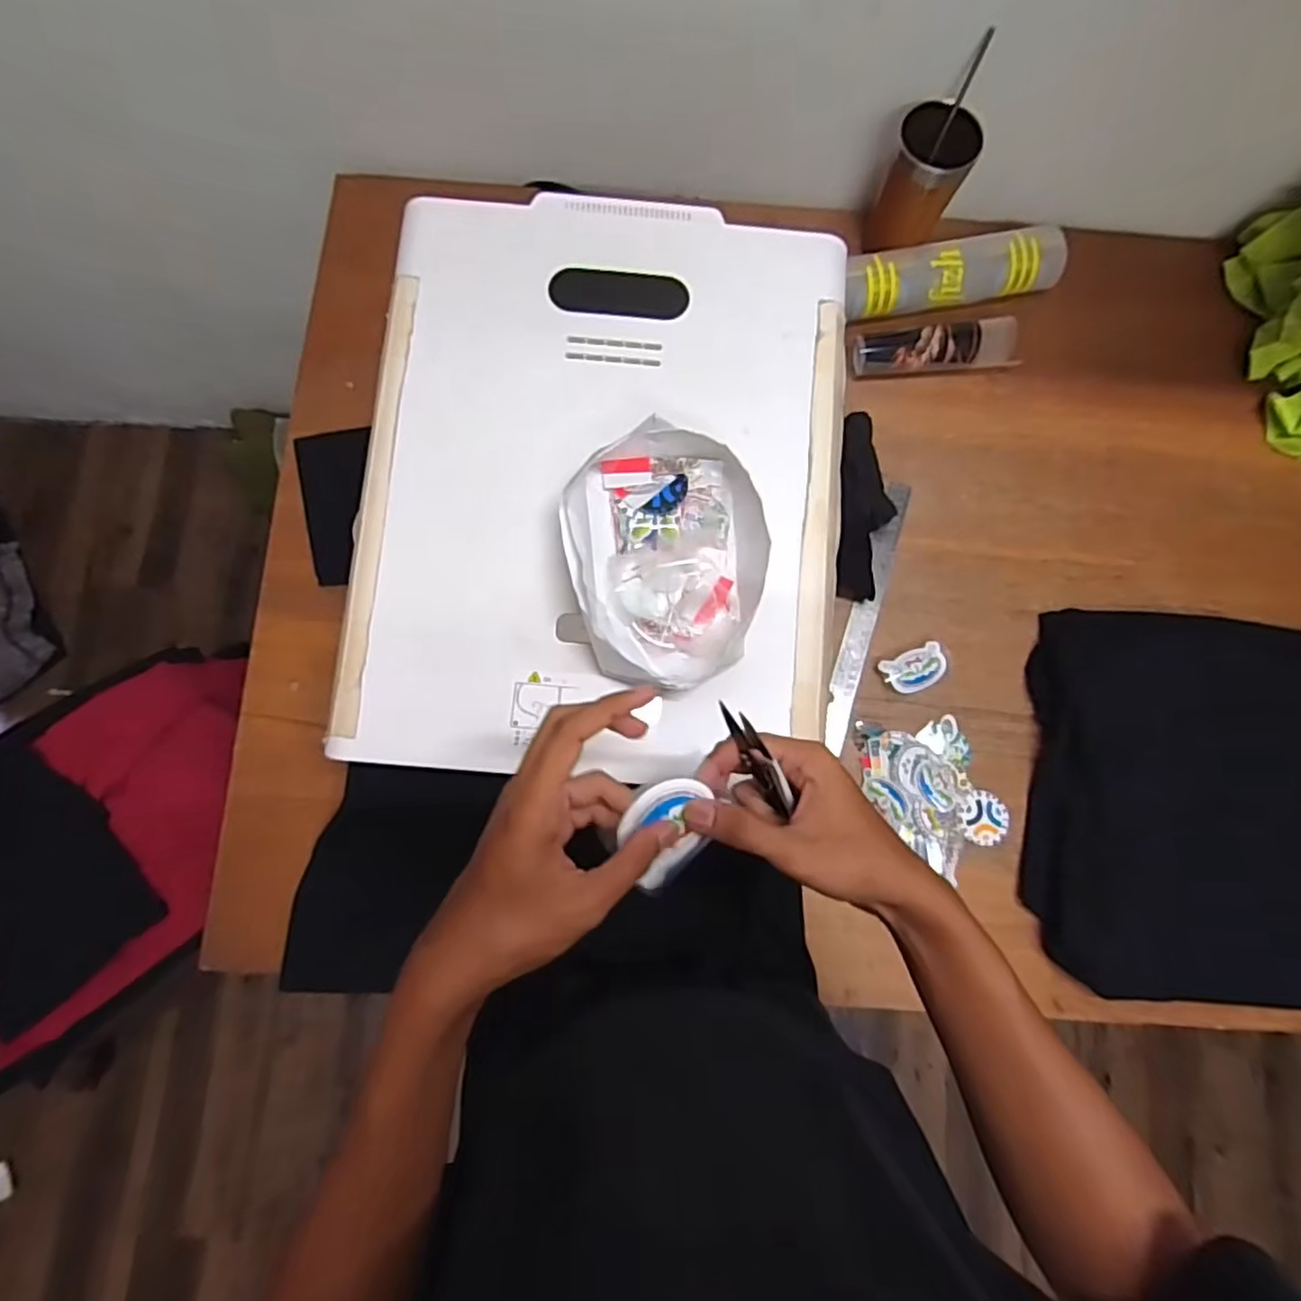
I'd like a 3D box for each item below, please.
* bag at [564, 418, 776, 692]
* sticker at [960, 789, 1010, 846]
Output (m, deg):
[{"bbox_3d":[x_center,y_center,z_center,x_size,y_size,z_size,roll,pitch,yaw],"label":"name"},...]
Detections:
[{"bbox_3d":[0.015,-0.074,0.537,0.151,0.044,0.199,-14,82,-5],"label":"bag"},{"bbox_3d":[0.345,0.173,0.702,0.050,0.004,0.055,1,81,-3],"label":"sticker"}]

